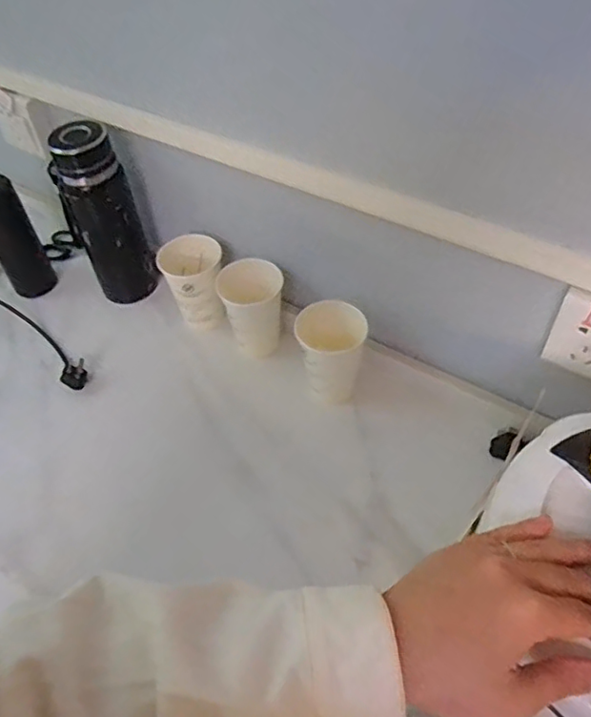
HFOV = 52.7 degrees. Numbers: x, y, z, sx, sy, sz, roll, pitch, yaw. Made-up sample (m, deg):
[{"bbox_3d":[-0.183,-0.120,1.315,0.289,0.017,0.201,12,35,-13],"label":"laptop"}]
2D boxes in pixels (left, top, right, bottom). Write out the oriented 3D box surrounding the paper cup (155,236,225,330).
[{"bbox_3d":[-0.136,-0.091,0.816,0.081,0.129,0.080,-2,51,3],"label":"paper cup"}]

